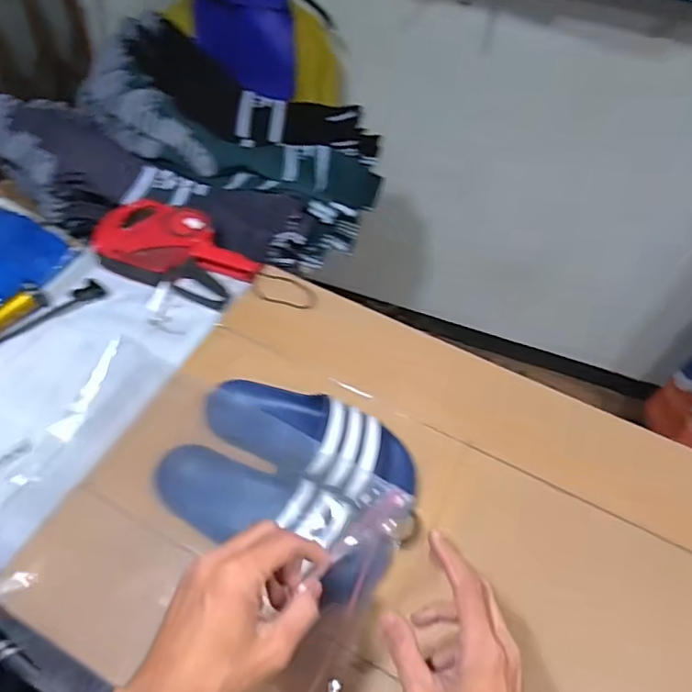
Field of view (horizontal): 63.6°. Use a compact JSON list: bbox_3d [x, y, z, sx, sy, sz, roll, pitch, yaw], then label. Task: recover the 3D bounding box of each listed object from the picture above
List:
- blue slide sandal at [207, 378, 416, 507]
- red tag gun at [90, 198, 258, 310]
[{"bbox_3d":[-0.039,0.105,0.604,0.229,0.056,0.102,14,54,5],"label":"blue slide sandal"},{"bbox_3d":[-0.240,-0.140,0.801,0.229,0.062,0.137,13,54,4],"label":"red tag gun"}]

